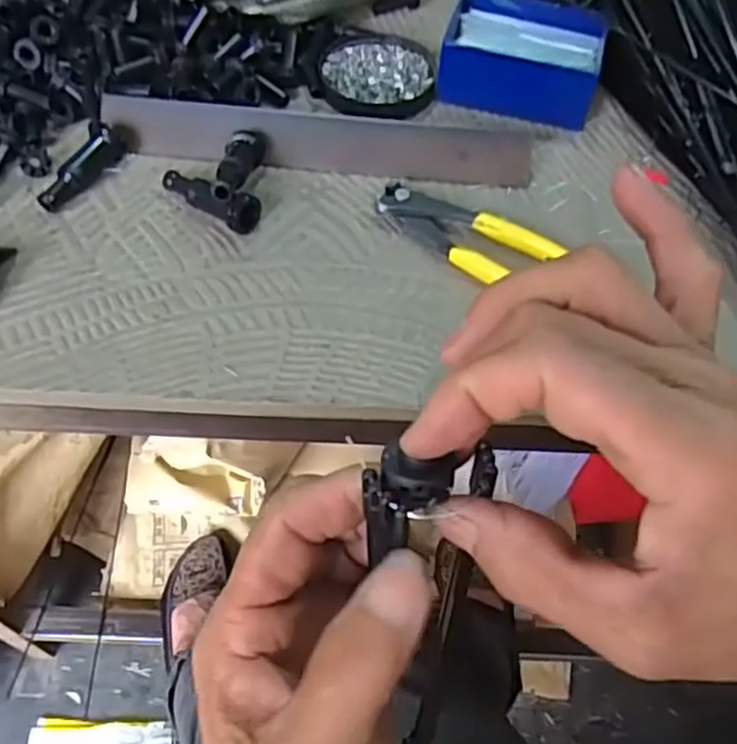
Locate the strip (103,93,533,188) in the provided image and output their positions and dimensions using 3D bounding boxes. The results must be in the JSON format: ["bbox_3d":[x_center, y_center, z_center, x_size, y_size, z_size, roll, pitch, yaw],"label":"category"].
[{"bbox_3d":[-0.032,-0.152,0.478,0.276,0.036,0.005,6,14,1],"label":"strip"}]

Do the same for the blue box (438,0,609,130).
[{"bbox_3d":[0.111,-0.228,0.524,0.110,0.043,0.084,15,58,7],"label":"blue box"}]

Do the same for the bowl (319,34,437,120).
[{"bbox_3d":[0.007,-0.221,0.534,0.082,0.013,0.079,1,57,-2],"label":"bowl"}]

